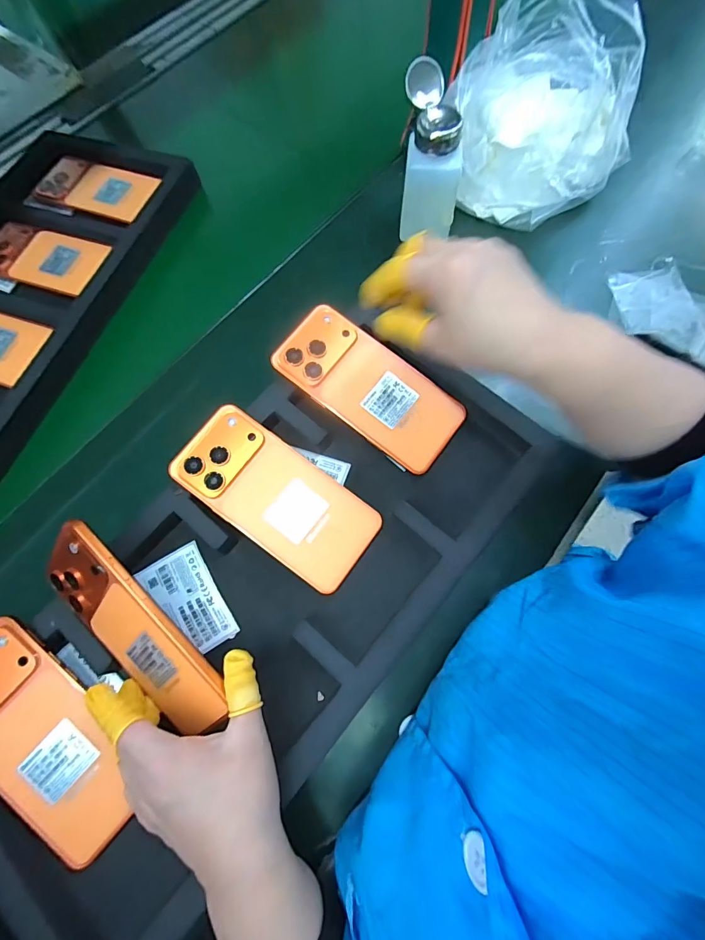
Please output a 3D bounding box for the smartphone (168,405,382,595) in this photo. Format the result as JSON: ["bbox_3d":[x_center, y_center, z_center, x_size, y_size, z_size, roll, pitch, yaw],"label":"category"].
[{"bbox_3d":[-0.060,0.020,0.314,0.164,0.008,0.073,38,73,3],"label":"smartphone"}]

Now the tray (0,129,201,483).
[{"bbox_3d":[-0.370,-0.178,0.421,0.241,0.050,0.478,19,73,11],"label":"tray"}]

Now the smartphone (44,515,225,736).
[{"bbox_3d":[-0.150,0.111,0.269,0.159,0.010,0.077,49,119,2],"label":"smartphone"}]

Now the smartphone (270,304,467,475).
[{"bbox_3d":[0.015,-0.071,0.338,0.163,0.014,0.072,38,73,2],"label":"smartphone"}]

